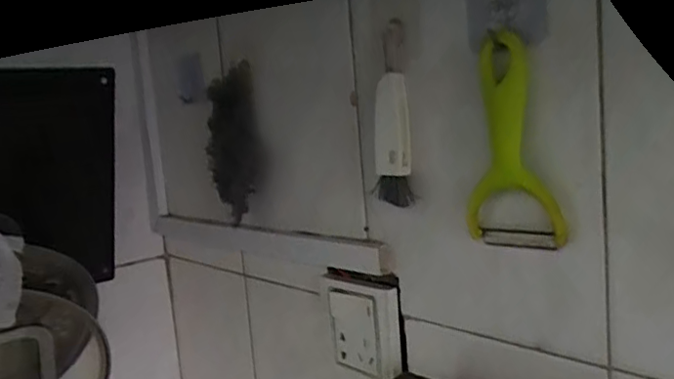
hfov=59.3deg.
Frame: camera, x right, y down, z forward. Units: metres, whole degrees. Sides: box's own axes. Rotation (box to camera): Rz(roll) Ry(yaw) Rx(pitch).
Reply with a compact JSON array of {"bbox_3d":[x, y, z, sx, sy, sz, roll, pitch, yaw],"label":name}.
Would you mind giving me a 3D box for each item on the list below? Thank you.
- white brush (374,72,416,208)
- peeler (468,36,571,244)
[{"bbox_3d":[0.041,-0.036,0.442,0.026,0.095,0.012,-5,7,0],"label":"white brush"},{"bbox_3d":[0.105,-0.027,0.378,0.016,0.134,0.064,-14,6,-37],"label":"peeler"}]

